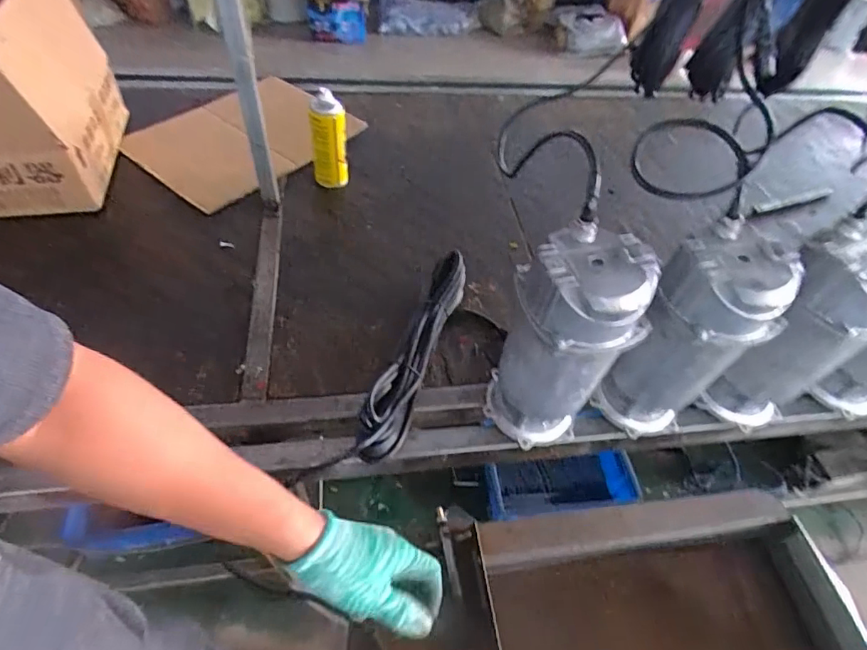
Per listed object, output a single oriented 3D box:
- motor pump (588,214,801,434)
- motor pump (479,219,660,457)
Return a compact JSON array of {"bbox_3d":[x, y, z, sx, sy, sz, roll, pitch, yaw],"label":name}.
[{"bbox_3d":[0.307,0.029,0.625,0.132,0.297,0.137,38,56,23],"label":"motor pump"},{"bbox_3d":[0.147,0.038,0.601,0.143,0.303,0.118,21,51,11],"label":"motor pump"}]

